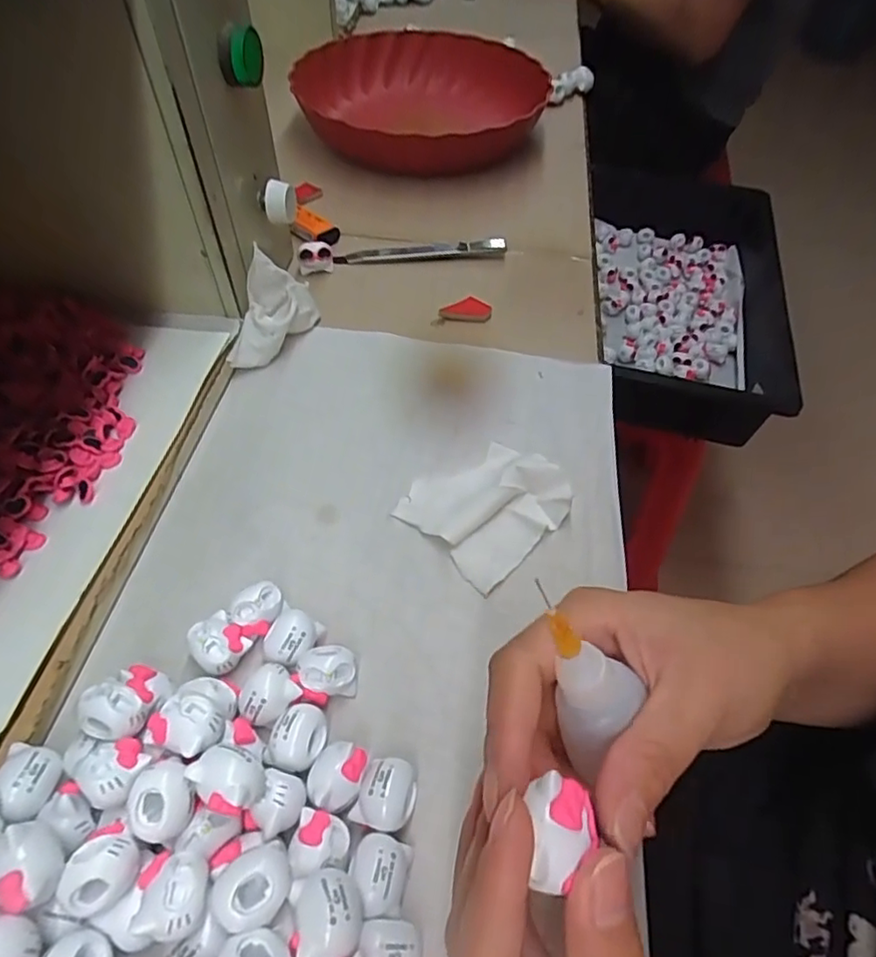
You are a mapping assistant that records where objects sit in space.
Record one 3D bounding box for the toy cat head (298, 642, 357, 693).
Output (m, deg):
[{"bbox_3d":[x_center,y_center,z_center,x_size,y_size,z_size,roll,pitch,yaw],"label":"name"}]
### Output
[{"bbox_3d":[-0.048,0.084,0.258,0.023,0.020,0.021,-1,54,1],"label":"toy cat head"}]

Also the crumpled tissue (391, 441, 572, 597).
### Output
[{"bbox_3d":[0.027,0.011,0.316,0.078,0.010,0.069,-39,61,-23],"label":"crumpled tissue"}]

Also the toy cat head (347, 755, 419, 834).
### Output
[{"bbox_3d":[-0.020,0.124,0.232,0.022,0.021,0.025,12,55,10],"label":"toy cat head"}]

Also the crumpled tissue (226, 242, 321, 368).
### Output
[{"bbox_3d":[-0.107,-0.105,0.378,0.032,0.052,0.066,10,55,9],"label":"crumpled tissue"}]

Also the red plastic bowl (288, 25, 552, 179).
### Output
[{"bbox_3d":[-0.019,-0.343,0.553,0.227,0.078,0.180,10,55,9],"label":"red plastic bowl"}]

